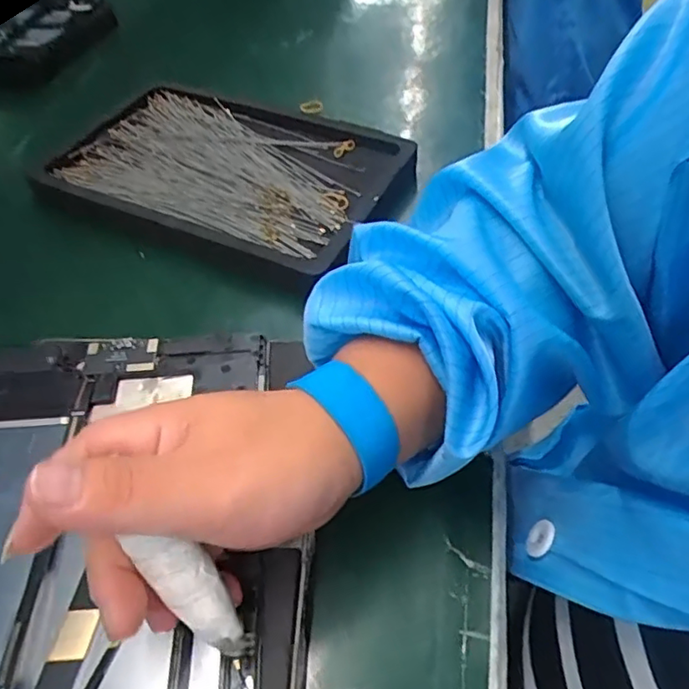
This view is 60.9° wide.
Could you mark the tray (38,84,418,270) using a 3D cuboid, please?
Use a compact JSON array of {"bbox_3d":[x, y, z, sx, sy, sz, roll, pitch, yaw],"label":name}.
[{"bbox_3d":[-0.086,-0.130,0.427,0.247,0.027,0.154,25,56,15],"label":"tray"}]

